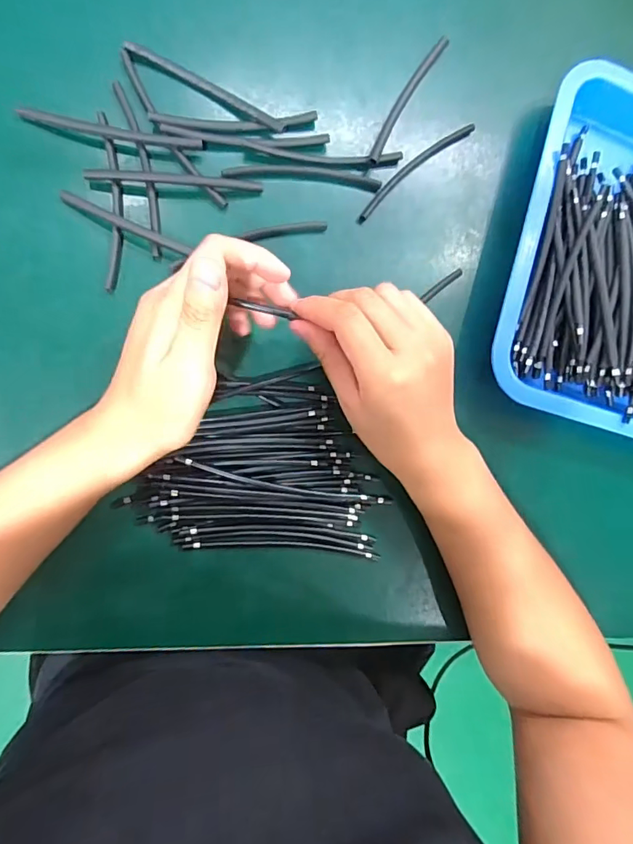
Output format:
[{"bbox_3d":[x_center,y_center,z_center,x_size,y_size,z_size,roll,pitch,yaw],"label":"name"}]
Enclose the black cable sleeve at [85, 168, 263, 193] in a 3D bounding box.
[{"bbox_3d":[-0.094,-0.164,0.323,0.113,0.009,0.009,-3,90,-10],"label":"black cable sleeve"}]

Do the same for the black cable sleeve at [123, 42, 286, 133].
[{"bbox_3d":[-0.074,-0.229,0.326,0.112,0.004,0.009,24,86,-9],"label":"black cable sleeve"}]

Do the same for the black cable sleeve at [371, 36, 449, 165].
[{"bbox_3d":[0.066,-0.240,0.353,0.013,0.008,0.115,30,85,-8],"label":"black cable sleeve"}]

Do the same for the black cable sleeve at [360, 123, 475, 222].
[{"bbox_3d":[0.074,-0.191,0.359,0.118,0.004,0.012,-42,96,-8],"label":"black cable sleeve"}]

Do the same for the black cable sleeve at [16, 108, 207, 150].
[{"bbox_3d":[-0.133,-0.191,0.313,0.115,0.004,0.009,5,89,-10],"label":"black cable sleeve"}]

